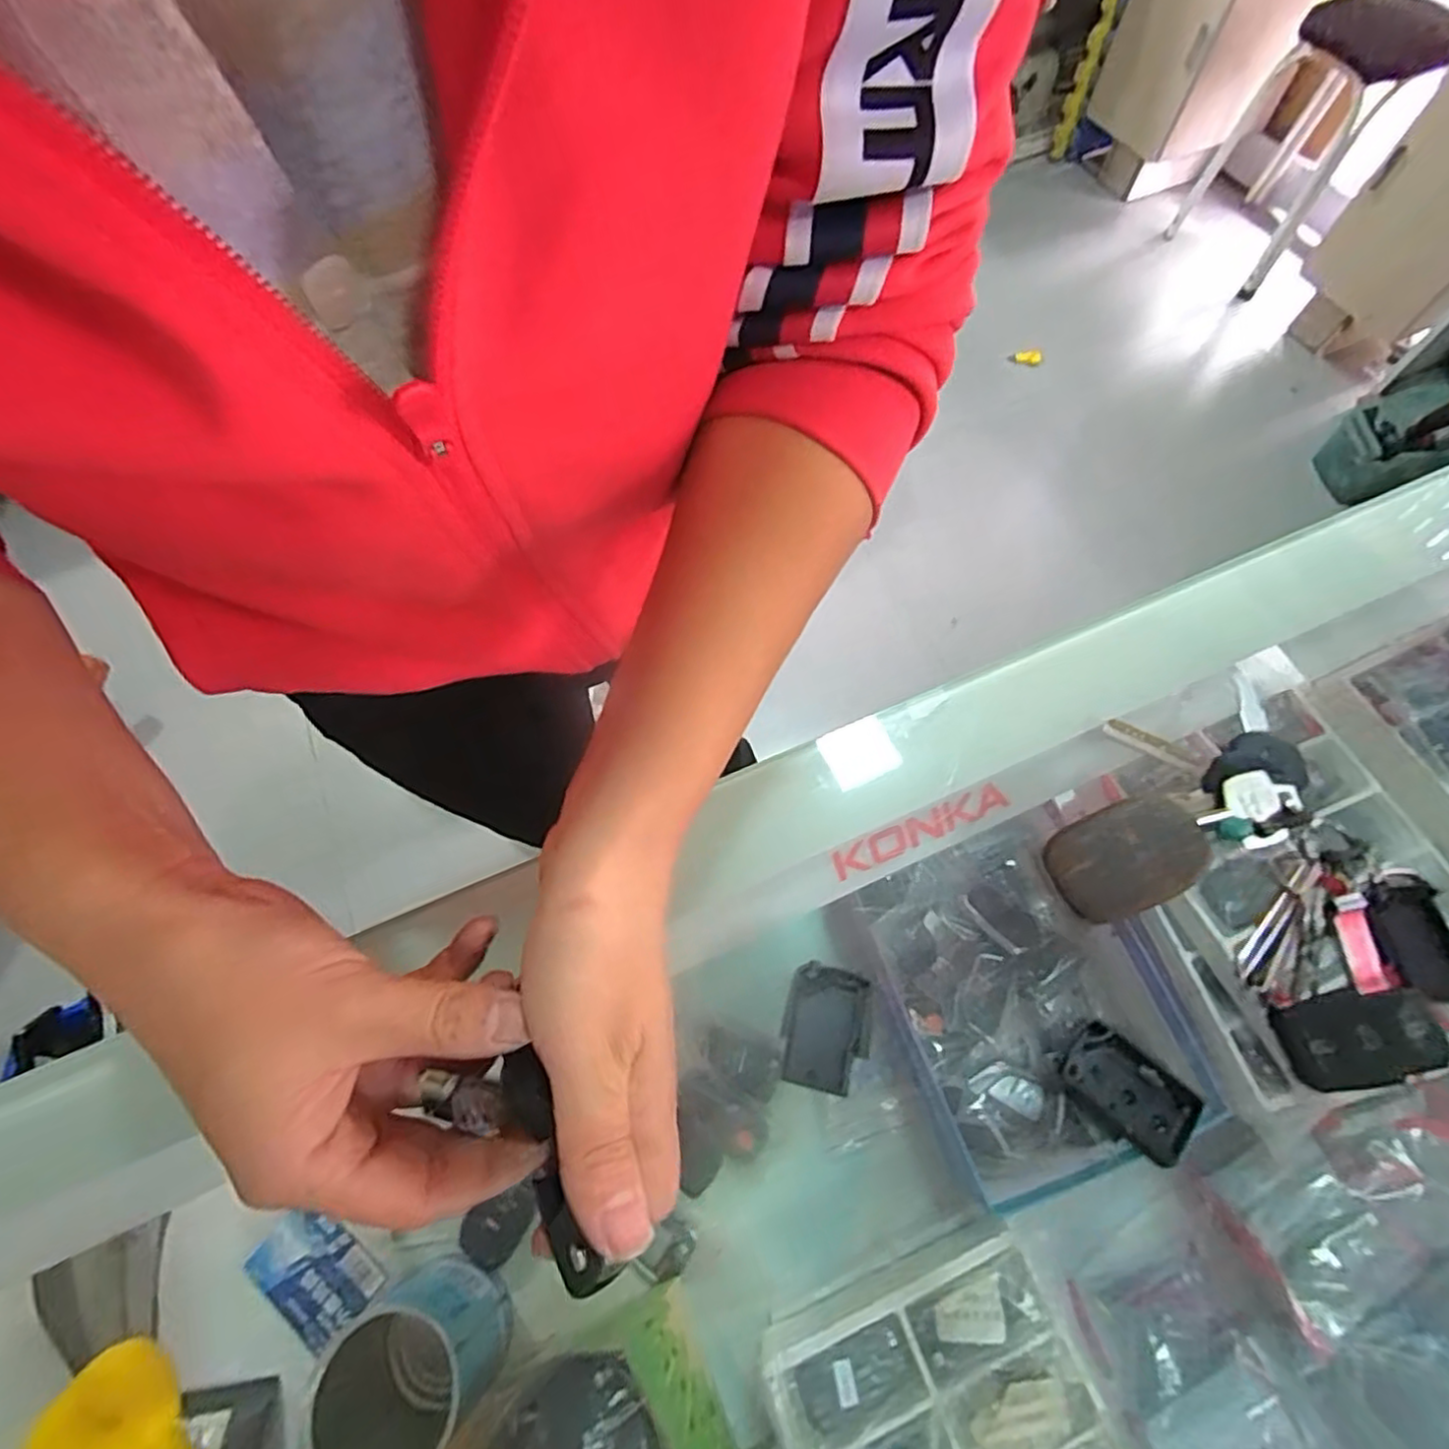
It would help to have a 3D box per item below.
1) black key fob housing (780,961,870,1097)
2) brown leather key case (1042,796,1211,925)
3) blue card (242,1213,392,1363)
[{"bbox_3d":[0.037,0.112,0.245,0.030,0.004,0.041,12,66,7],"label":"black key fob housing"},{"bbox_3d":[0.159,0.054,0.263,0.055,0.015,0.040,-36,48,23],"label":"brown leather key case"},{"bbox_3d":[-0.265,0.353,0.429,0.079,0.006,0.047,34,55,16],"label":"blue card"}]

